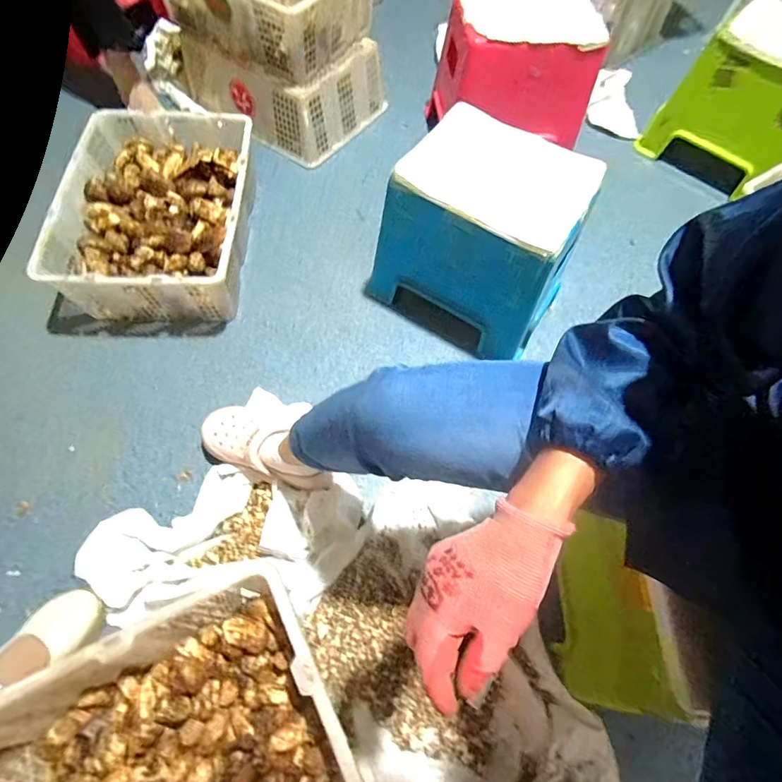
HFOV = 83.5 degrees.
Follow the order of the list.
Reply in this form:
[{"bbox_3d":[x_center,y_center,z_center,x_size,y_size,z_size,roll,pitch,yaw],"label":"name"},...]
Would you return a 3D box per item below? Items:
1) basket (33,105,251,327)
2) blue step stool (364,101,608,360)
[{"bbox_3d":[-0.483,-0.373,0.935,0.348,0.157,0.459,1,67,-1],"label":"basket"},{"bbox_3d":[0.174,-0.285,0.850,0.323,0.313,0.259,32,69,12],"label":"blue step stool"}]

